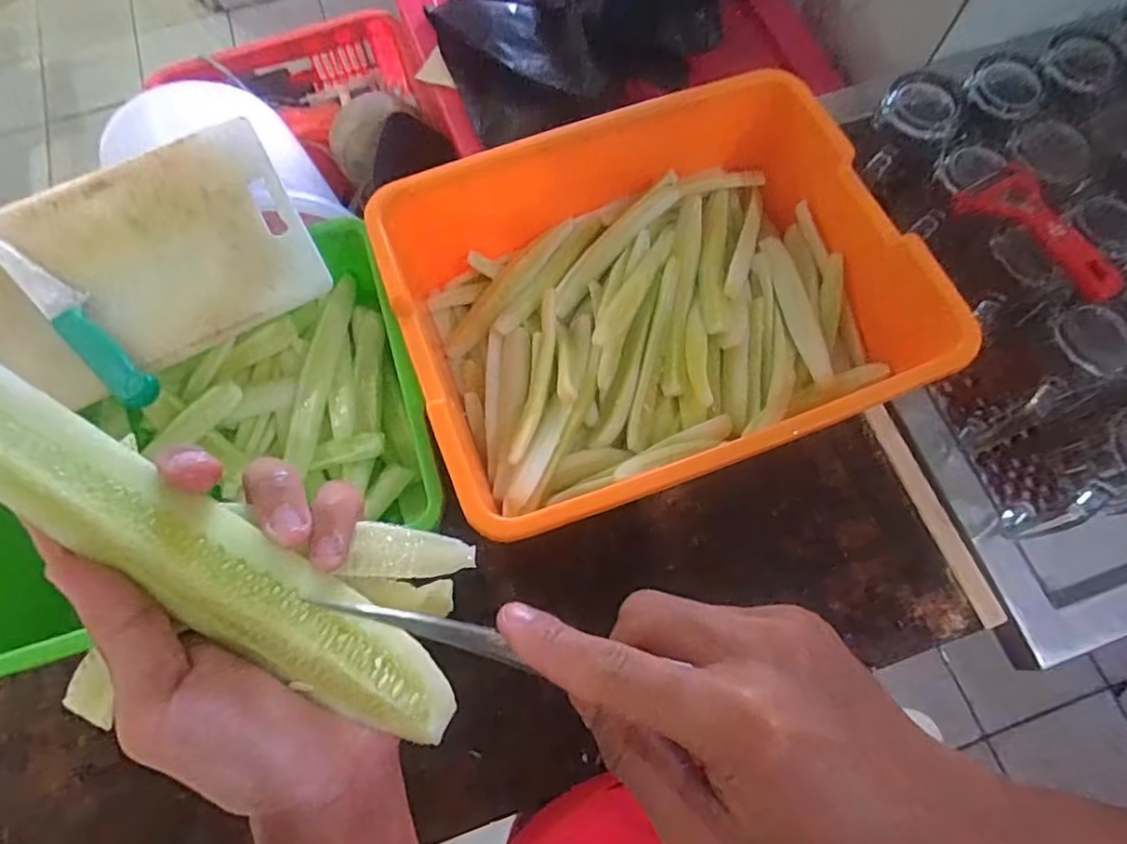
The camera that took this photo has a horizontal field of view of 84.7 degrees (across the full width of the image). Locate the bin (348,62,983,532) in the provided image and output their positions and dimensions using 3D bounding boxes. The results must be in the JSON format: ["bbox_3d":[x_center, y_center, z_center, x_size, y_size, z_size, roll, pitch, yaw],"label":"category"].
[{"bbox_3d":[0.072,-0.127,0.586,0.431,0.124,0.324,-21,71,-7],"label":"bin"}]

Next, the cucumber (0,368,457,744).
[{"bbox_3d":[-0.121,0.043,0.200,0.201,0.015,0.036,40,74,-13],"label":"cucumber"}]

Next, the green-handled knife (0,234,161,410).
[{"bbox_3d":[-0.434,-0.109,0.524,0.276,0.015,0.032,42,76,14],"label":"green-handled knife"}]

